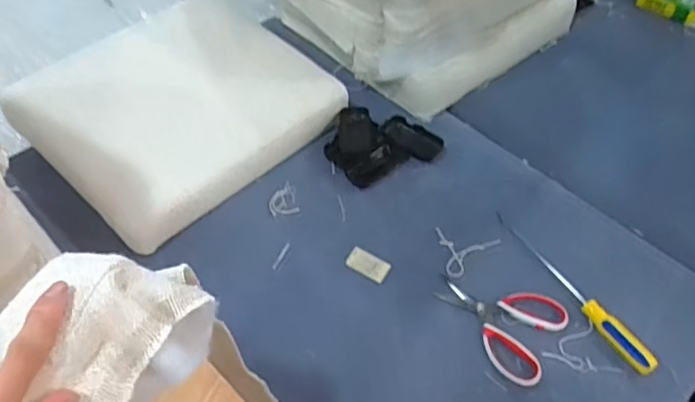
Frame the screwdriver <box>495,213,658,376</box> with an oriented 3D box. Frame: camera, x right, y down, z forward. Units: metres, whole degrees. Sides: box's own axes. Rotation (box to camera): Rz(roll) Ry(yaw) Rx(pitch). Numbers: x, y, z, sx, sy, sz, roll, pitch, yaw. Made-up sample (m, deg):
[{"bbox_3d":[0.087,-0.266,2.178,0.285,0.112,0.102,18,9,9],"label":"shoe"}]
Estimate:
[{"bbox_3d":[0.325,0.119,0.828,0.033,0.027,0.304,-24,57,-19],"label":"screwdriver"}]

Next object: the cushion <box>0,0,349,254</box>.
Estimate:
[{"bbox_3d":[-0.288,-0.184,0.977,0.416,0.074,0.458,38,61,24],"label":"cushion"}]

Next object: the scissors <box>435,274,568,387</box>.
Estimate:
[{"bbox_3d":[0.208,0.160,0.796,0.168,0.011,0.135,30,58,19],"label":"scissors"}]

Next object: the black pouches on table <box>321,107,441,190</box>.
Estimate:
[{"bbox_3d":[0.055,-0.107,0.986,0.190,0.057,0.145,-21,56,-17],"label":"black pouches on table"}]

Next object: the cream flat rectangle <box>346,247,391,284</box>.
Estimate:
[{"bbox_3d":[0.032,0.095,0.854,0.064,0.005,0.038,29,59,18],"label":"cream flat rectangle"}]

